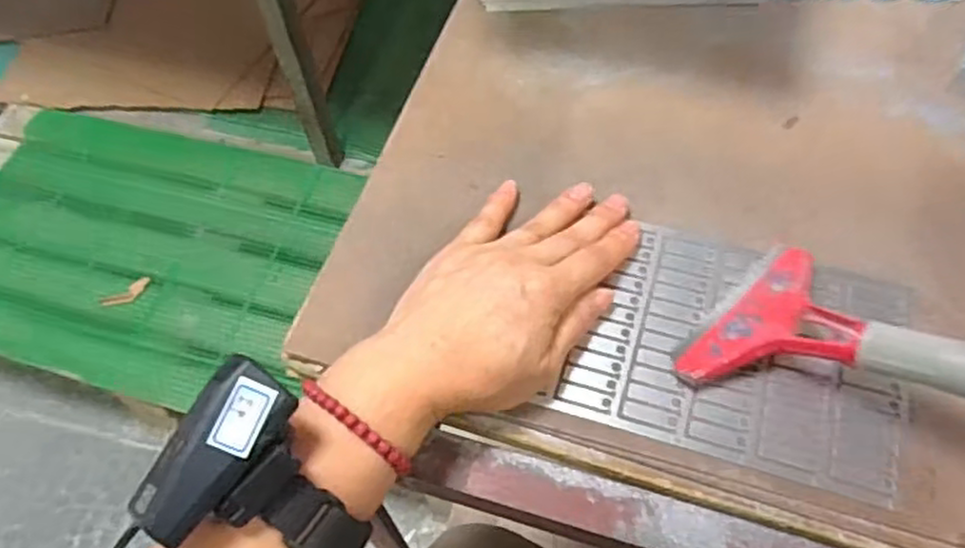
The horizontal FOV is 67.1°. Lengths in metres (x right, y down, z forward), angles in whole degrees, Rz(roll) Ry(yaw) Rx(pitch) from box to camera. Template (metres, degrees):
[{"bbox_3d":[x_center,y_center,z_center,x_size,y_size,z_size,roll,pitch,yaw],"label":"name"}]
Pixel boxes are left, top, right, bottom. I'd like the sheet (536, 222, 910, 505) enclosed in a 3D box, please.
[{"bbox_3d":[0.131,0.036,0.368,0.153,0.008,0.119,15,61,13],"label":"sheet"}]

